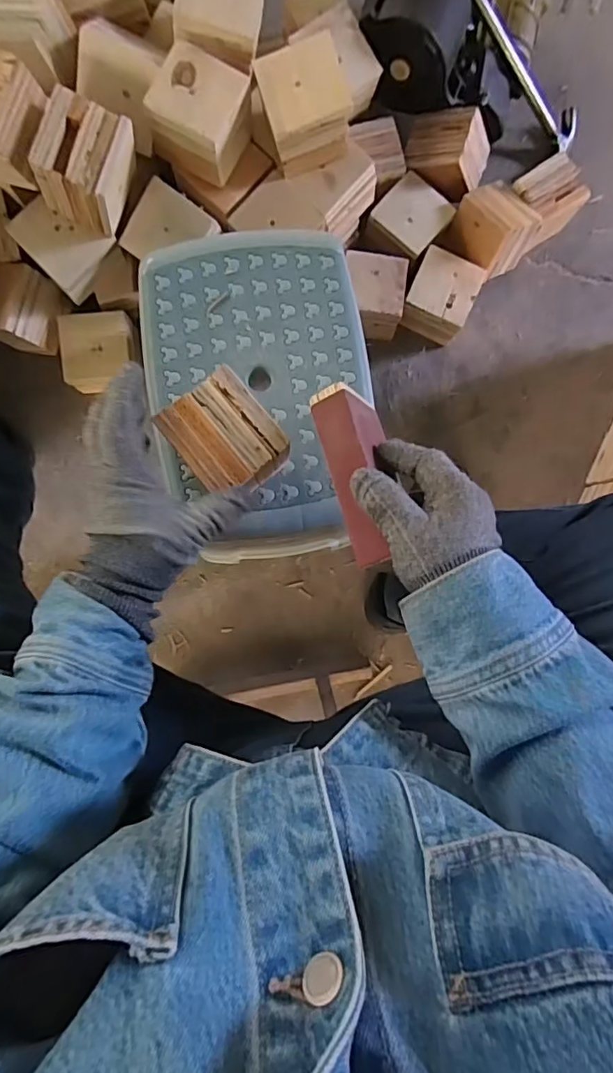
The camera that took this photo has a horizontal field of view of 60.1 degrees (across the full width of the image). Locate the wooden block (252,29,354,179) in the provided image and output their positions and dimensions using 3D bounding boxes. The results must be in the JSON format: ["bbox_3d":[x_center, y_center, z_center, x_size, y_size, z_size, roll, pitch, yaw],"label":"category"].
[{"bbox_3d":[-0.006,-0.514,0.643,0.094,0.088,0.097,-17,90,-3],"label":"wooden block"}]

